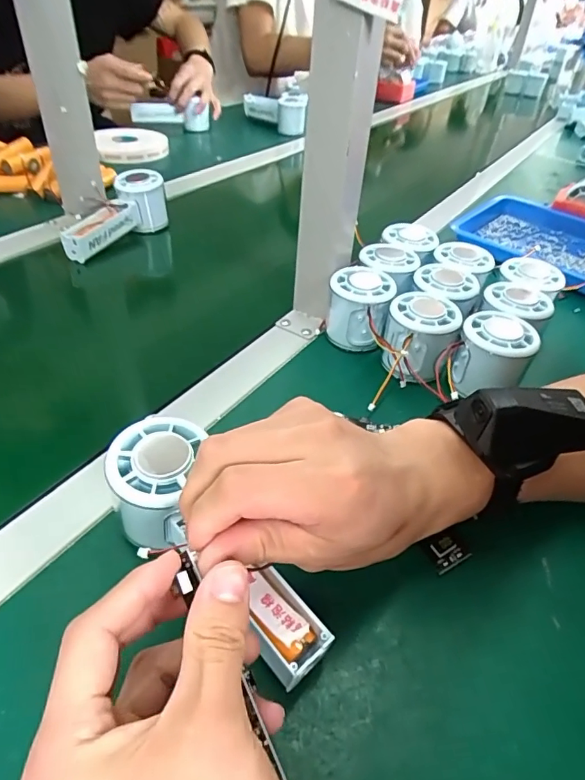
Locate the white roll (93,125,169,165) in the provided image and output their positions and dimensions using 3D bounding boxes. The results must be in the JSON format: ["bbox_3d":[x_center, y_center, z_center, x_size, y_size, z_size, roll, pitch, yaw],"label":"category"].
[{"bbox_3d":[-0.268,-0.410,0.814,0.114,0.032,0.115,-9,44,-16],"label":"white roll"}]

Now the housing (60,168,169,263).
[{"bbox_3d":[-0.208,-0.200,0.574,0.043,0.058,0.145,24,58,19],"label":"housing"}]

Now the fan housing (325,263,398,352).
[{"bbox_3d":[0.059,-0.074,0.442,0.053,0.064,0.060,8,42,3],"label":"fan housing"}]

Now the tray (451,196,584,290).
[{"bbox_3d":[0.334,-0.189,0.624,0.181,0.025,0.222,-31,53,-34],"label":"tray"}]

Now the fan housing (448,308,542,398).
[{"bbox_3d":[0.162,-0.031,0.393,0.054,0.051,0.058,24,46,19],"label":"fan housing"}]

